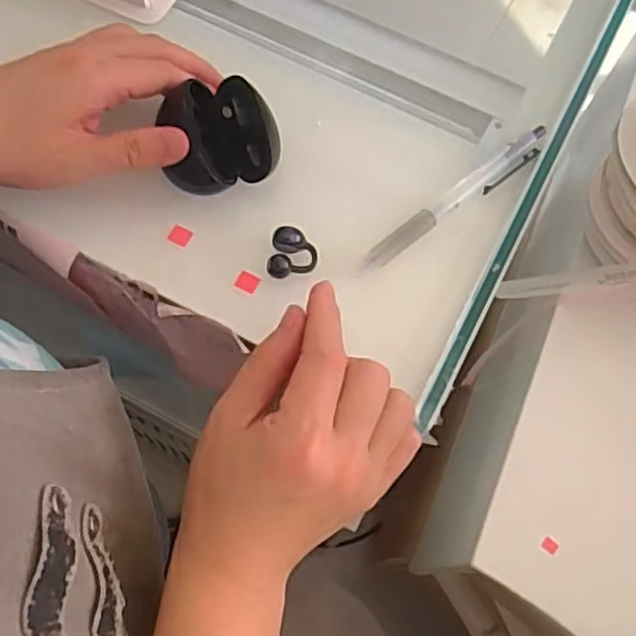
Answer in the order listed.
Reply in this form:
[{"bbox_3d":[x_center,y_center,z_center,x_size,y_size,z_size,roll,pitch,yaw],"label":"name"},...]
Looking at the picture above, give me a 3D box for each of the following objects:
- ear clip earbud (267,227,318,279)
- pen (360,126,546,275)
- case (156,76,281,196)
[{"bbox_3d":[-0.013,-0.033,0.353,0.024,0.015,0.024,1,68,-2],"label":"ear clip earbud"},{"bbox_3d":[0.078,-0.066,0.371,0.137,0.010,0.012,-37,74,-15],"label":"pen"},{"bbox_3d":[-0.053,-0.099,0.361,0.063,0.028,0.055,-23,71,-11],"label":"case"}]

